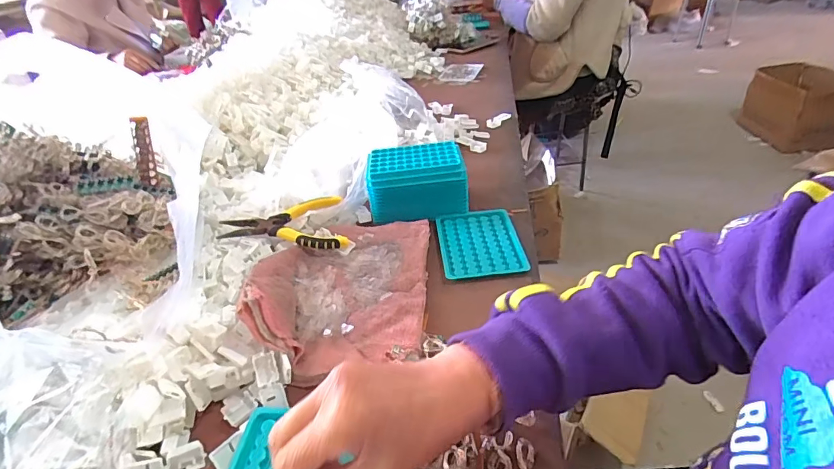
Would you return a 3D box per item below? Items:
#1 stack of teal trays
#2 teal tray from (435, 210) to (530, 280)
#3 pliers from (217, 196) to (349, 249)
[{"bbox_3d":[0.003,-0.076,0.631,0.135,0.072,0.090,-3,35,4],"label":"stack of teal trays"},{"bbox_3d":[0.077,0.008,0.555,0.096,0.007,0.124,-6,35,0],"label":"teal tray"},{"bbox_3d":[-0.169,-0.010,0.583,0.152,0.032,0.089,-8,35,-3],"label":"pliers"}]

